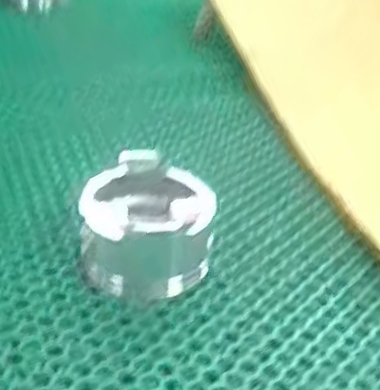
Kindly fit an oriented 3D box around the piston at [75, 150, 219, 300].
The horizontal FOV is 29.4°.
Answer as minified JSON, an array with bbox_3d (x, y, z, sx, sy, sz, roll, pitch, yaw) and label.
[{"bbox_3d":[-0.025,0.021,0.432,0.076,0.058,0.076,2,34,-2],"label":"piston"}]

